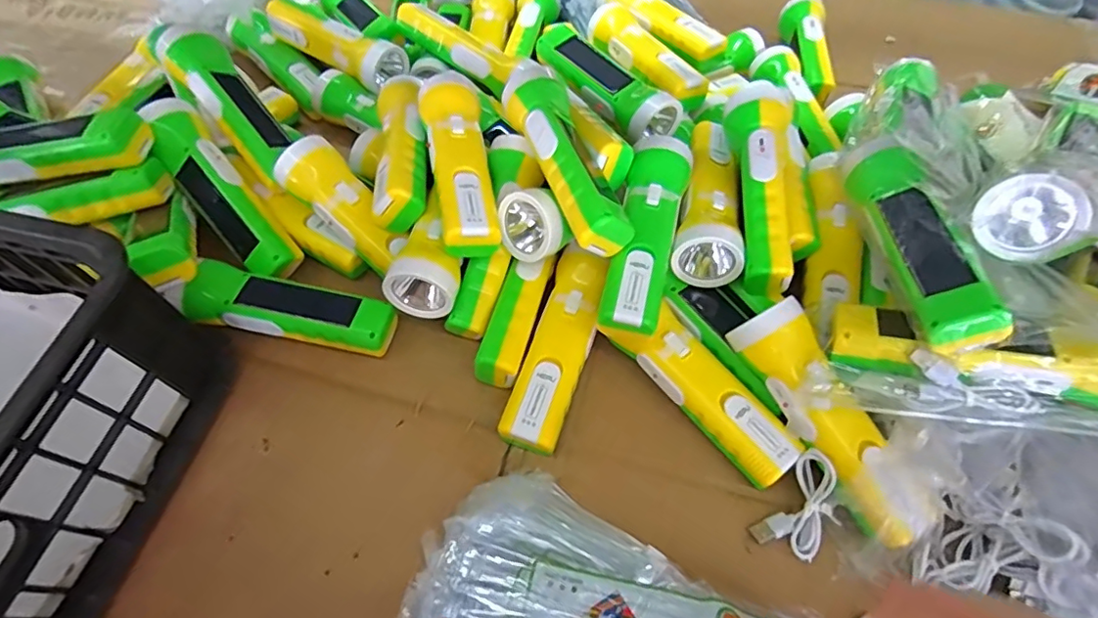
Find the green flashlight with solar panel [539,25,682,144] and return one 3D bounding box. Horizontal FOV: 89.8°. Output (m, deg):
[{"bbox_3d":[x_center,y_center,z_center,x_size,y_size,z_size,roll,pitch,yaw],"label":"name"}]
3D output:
[{"bbox_3d":[0.051,-0.215,0.532,0.060,0.053,0.175,-33,63,-21],"label":"green flashlight with solar panel"}]

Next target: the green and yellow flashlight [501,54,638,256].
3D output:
[{"bbox_3d":[0.013,-0.120,0.421,0.053,0.046,0.176,-18,59,-13],"label":"green and yellow flashlight"}]

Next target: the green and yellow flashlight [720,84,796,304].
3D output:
[{"bbox_3d":[0.168,-0.097,0.435,0.050,0.043,0.177,5,68,3],"label":"green and yellow flashlight"}]

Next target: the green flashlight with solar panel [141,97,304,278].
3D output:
[{"bbox_3d":[-0.275,-0.097,0.463,0.049,0.046,0.168,-38,89,-23],"label":"green flashlight with solar panel"}]

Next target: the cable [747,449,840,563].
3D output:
[{"bbox_3d":[0.169,0.130,0.364,0.041,0.023,0.068,28,86,18],"label":"cable"}]

